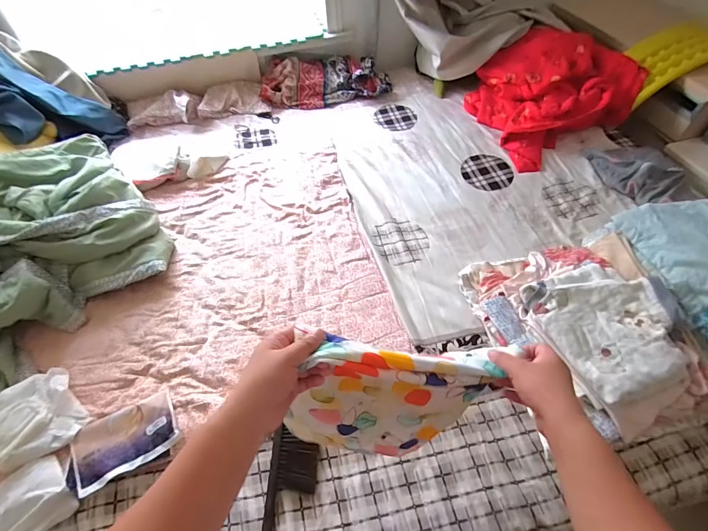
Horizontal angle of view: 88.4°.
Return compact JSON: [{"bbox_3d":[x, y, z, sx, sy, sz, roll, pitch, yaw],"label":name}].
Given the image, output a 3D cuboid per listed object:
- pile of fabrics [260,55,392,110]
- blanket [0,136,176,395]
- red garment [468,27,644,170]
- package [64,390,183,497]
[{"bbox_3d":[-0.124,-0.830,1.618,0.557,0.111,0.216,-8,54,-4],"label":"pile of fabrics"},{"bbox_3d":[-0.872,-0.084,1.000,0.554,0.232,0.589,-38,62,-23],"label":"blanket"},{"bbox_3d":[0.734,-0.677,1.410,0.584,0.214,0.478,-27,58,-17],"label":"red garment"},{"bbox_3d":[-0.479,0.367,0.765,0.199,0.044,0.131,-26,58,-17],"label":"package"}]

